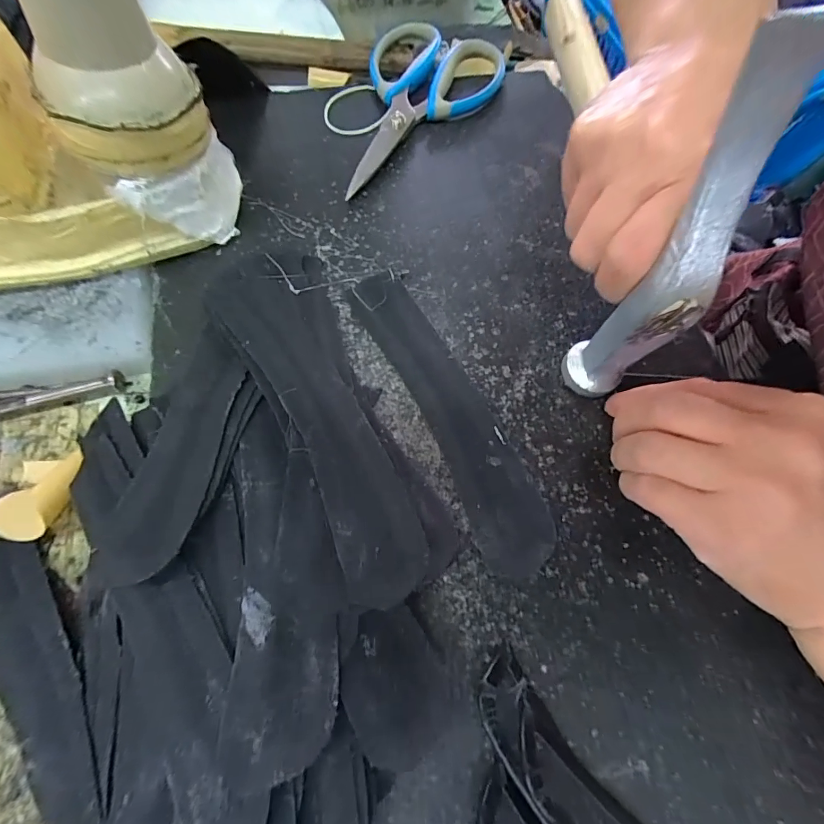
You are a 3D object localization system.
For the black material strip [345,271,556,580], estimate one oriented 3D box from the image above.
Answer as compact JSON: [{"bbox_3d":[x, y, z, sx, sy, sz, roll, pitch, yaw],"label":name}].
[{"bbox_3d":[0.018,-0.005,0.214,0.038,0.006,0.170,-22,68,-14],"label":"black material strip"}]

